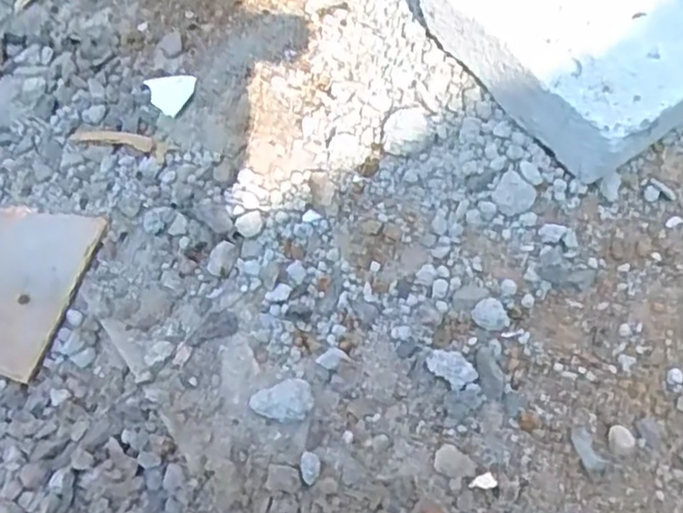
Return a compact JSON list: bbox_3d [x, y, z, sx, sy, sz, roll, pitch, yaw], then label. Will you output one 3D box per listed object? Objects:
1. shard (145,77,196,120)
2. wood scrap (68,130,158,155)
[{"bbox_3d":[-0.171,-0.165,0.697,0.052,0.010,0.045,35,66,20],"label":"shard"},{"bbox_3d":[-0.222,-0.115,0.681,0.087,0.004,0.019,11,61,8],"label":"wood scrap"}]

